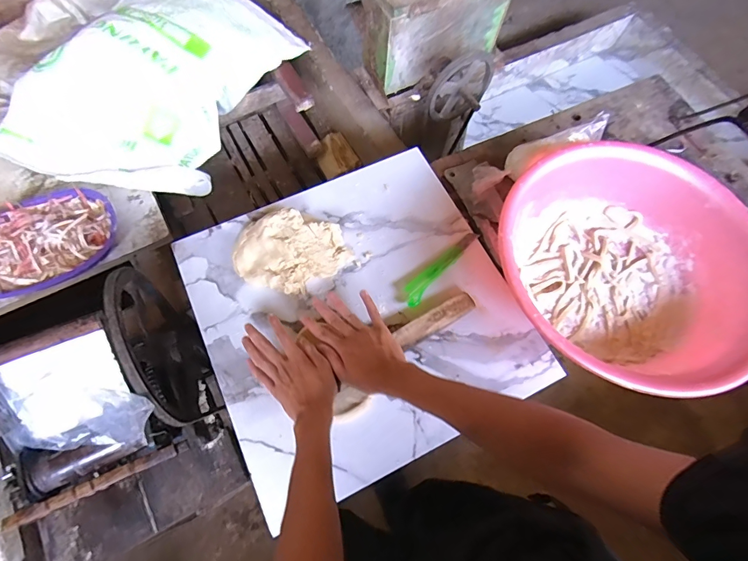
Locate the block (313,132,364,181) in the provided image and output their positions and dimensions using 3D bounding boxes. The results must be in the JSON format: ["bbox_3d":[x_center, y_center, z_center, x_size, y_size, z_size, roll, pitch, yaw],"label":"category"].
[{"bbox_3d":[-0.119,-0.384,1.229,0.112,0.031,0.136,-29,71,-15],"label":"block"}]

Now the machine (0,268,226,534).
[{"bbox_3d":[-0.422,0.183,0.663,0.238,0.369,0.290,-20,69,-12],"label":"machine"}]

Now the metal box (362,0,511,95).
[{"bbox_3d":[0.157,-0.663,1.015,0.355,0.220,0.130,-23,70,-13],"label":"metal box"}]

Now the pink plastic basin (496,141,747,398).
[{"bbox_3d":[0.409,-0.030,0.652,0.408,0.145,0.404,1,66,-3],"label":"pink plastic basin"}]

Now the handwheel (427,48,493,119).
[{"bbox_3d":[0.251,-0.494,1.063,0.203,0.194,0.098,-15,61,-43],"label":"handwheel"}]

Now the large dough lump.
[{"bbox_3d":[-0.139,-0.047,0.686,0.191,0.052,0.141,17,66,3],"label":"large dough lump"}]

